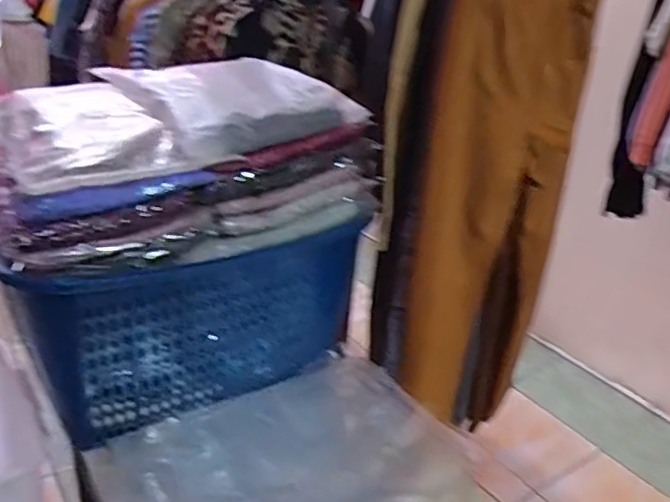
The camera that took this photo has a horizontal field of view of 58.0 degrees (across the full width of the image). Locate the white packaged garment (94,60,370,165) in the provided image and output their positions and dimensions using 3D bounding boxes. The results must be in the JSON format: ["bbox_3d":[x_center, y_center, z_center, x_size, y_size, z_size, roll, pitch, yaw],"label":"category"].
[{"bbox_3d":[-0.147,-0.223,0.903,0.309,0.091,0.251,-12,30,-30],"label":"white packaged garment"}]

